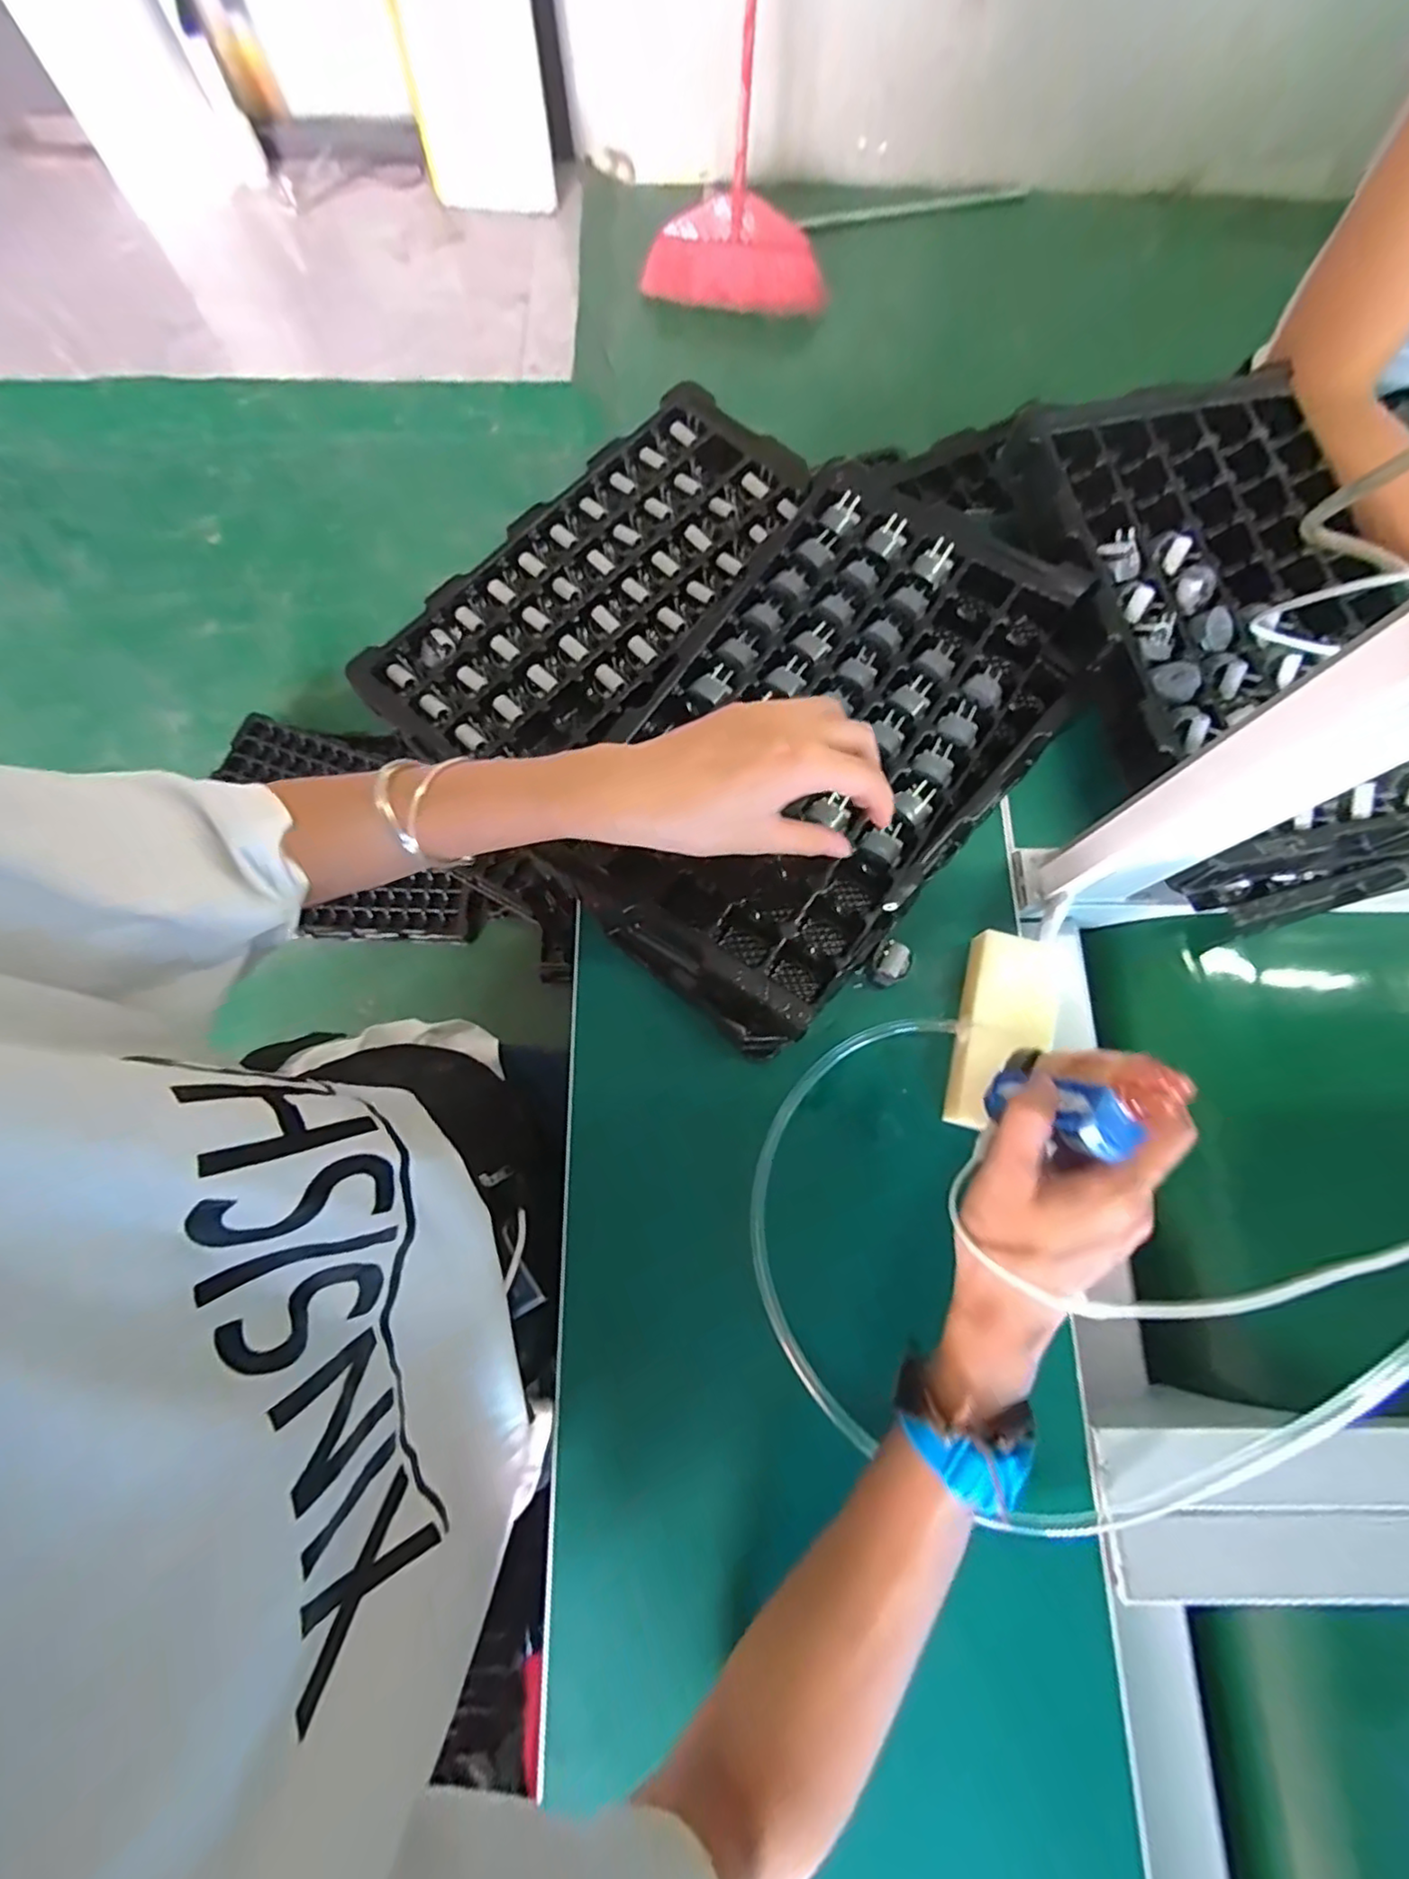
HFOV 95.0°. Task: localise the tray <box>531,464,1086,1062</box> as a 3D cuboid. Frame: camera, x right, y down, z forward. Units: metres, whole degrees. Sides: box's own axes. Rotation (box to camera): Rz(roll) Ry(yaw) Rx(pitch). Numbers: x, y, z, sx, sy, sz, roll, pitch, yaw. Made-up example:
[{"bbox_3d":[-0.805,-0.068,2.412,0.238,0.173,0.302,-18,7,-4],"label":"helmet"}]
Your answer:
[{"bbox_3d":[0.077,-0.127,0.429,0.214,0.057,0.362,38,78,10],"label":"tray"}]

